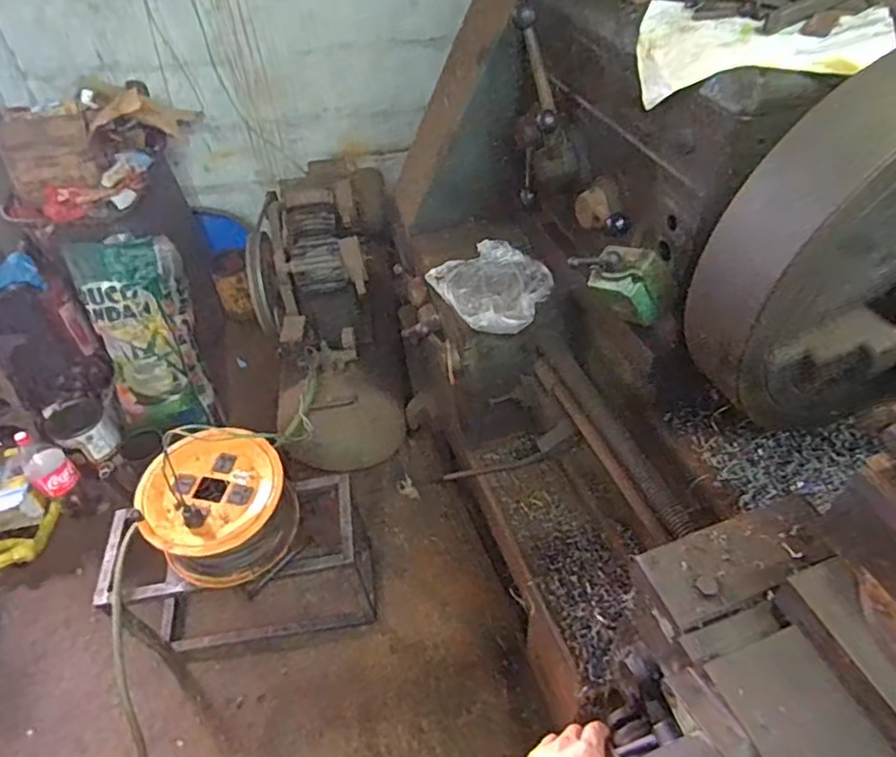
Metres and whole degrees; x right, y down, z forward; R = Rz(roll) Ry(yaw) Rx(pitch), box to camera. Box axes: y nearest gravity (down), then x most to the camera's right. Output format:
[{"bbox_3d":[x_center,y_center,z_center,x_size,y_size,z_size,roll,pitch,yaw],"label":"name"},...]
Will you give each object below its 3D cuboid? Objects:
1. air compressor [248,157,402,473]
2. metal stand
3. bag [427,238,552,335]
[{"bbox_3d":[-0.317,-0.207,1.713,0.347,0.511,0.698,-7,47,-2],"label":"air compressor"},{"bbox_3d":[-0.473,0.467,1.504,0.568,0.356,0.265,-10,47,-7],"label":"metal stand"},{"bbox_3d":[0.094,-0.177,1.189,0.203,0.035,0.215,-33,53,-24],"label":"bag"}]

